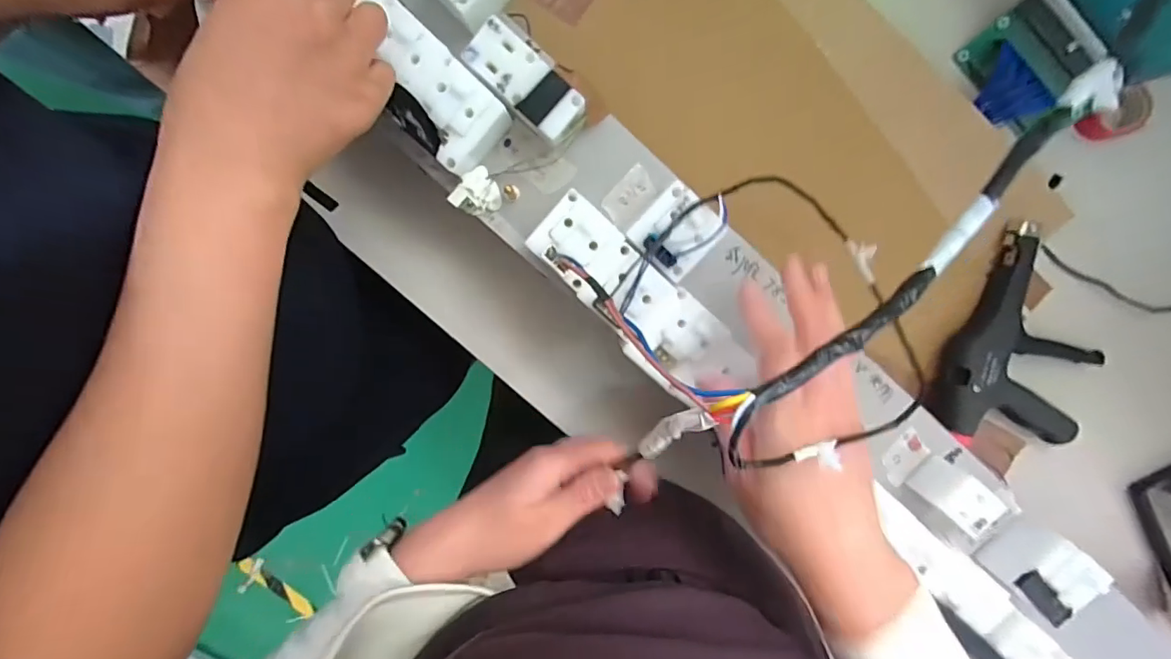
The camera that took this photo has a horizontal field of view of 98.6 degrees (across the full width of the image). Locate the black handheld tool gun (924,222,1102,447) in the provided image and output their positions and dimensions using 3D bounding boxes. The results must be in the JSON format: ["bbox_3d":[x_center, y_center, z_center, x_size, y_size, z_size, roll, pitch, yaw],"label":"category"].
[{"bbox_3d":[0.375,0.018,0.419,0.131,0.034,0.167,21,97,-5],"label":"black handheld tool gun"}]

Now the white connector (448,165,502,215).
[{"bbox_3d":[-0.070,-0.091,0.335,0.028,0.013,0.030,30,96,-6],"label":"white connector"}]

